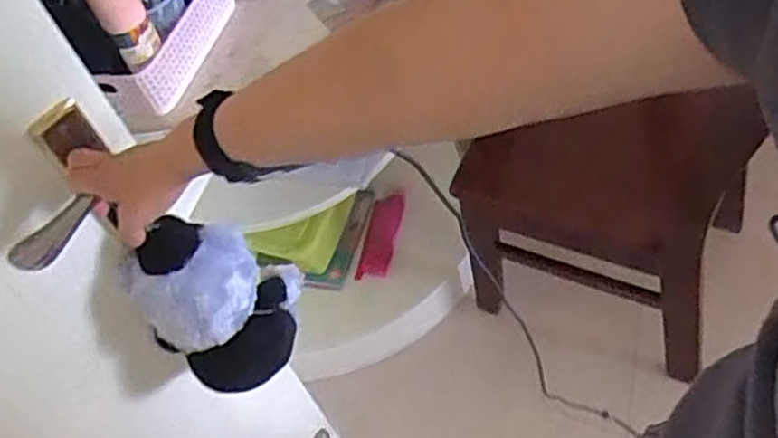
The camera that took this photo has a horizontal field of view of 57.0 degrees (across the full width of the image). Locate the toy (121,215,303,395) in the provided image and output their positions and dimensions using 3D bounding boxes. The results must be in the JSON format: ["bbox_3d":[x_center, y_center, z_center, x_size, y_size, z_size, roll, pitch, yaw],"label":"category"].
[{"bbox_3d":[-0.173,0.093,0.781,0.163,0.185,0.115,-26,57,-13],"label":"toy"}]

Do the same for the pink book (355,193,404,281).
[{"bbox_3d":[-0.015,0.038,1.564,0.071,0.191,0.020,12,8,-24],"label":"pink book"}]

